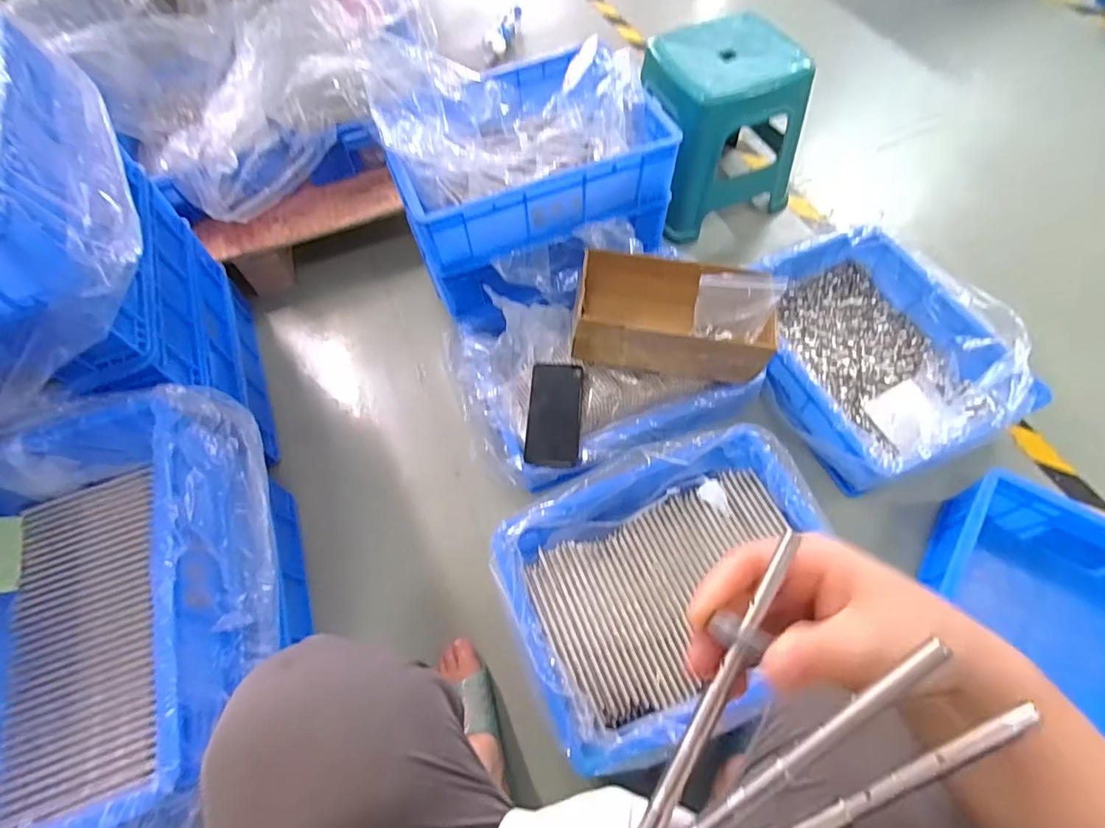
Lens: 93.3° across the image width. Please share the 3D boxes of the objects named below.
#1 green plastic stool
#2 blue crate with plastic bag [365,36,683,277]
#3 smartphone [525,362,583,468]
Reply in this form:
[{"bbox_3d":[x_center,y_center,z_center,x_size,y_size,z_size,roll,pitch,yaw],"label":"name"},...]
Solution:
[{"bbox_3d":[0.316,-0.565,1.039,0.264,0.274,0.260,-21,63,-7],"label":"green plastic stool"},{"bbox_3d":[-0.053,-0.432,0.816,0.396,0.157,0.297,-23,63,-8],"label":"blue crate with plastic bag"},{"bbox_3d":[0.004,-0.002,0.773,0.077,0.012,0.158,6,72,-2],"label":"smartphone"}]

